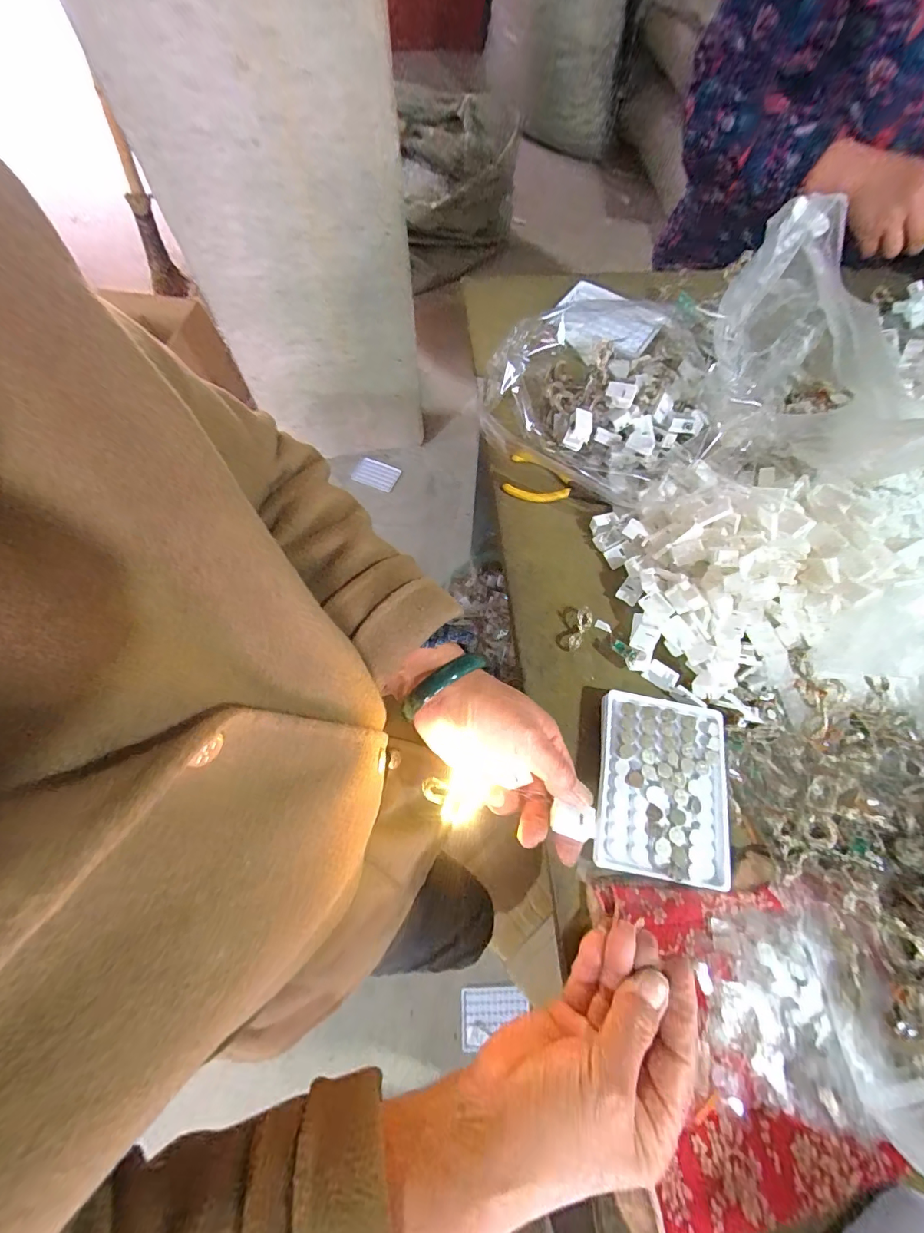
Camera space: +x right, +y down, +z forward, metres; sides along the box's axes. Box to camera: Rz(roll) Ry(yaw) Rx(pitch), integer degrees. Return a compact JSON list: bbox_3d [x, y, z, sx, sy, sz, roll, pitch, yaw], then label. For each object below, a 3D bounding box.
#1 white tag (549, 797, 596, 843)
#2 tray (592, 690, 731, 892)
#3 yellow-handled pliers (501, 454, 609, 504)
[{"bbox_3d":[0.070,0.127,0.272,0.025,0.005,0.017,17,67,7],"label":"white tag"},{"bbox_3d":[0.156,0.129,0.337,0.097,0.012,0.128,10,67,4],"label":"tray"},{"bbox_3d":[0.097,-0.134,0.451,0.104,0.016,0.044,20,81,2],"label":"yellow-handled pliers"}]

